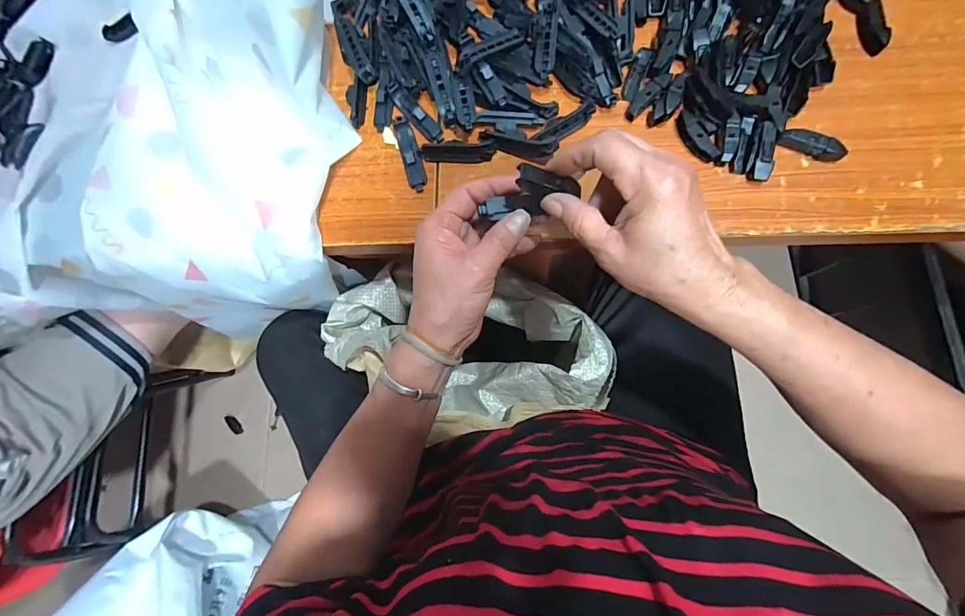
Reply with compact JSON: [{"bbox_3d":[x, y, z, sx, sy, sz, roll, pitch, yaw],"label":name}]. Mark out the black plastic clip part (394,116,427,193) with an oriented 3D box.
[{"bbox_3d":[-0.071,-0.153,0.415,0.019,0.011,0.077,-15,79,3],"label":"black plastic clip part"}]

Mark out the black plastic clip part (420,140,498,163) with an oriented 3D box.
[{"bbox_3d":[-0.023,-0.153,0.410,0.073,0.006,0.020,4,81,6],"label":"black plastic clip part"}]

